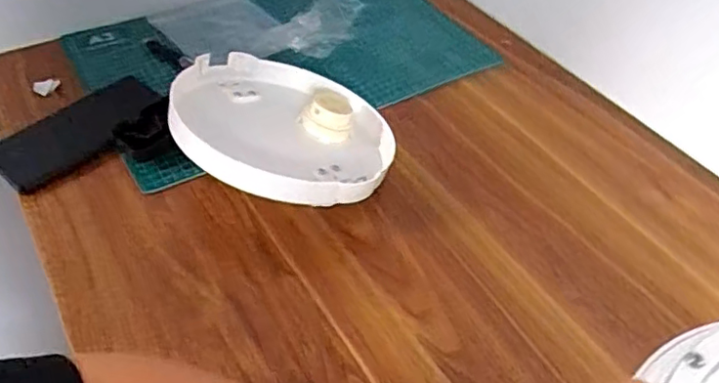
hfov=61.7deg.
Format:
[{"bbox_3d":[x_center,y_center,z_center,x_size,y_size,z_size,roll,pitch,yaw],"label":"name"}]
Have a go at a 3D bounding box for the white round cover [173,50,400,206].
[{"bbox_3d":[-0.072,-0.058,0.559,0.201,0.036,0.203,15,33,-10],"label":"white round cover"}]

